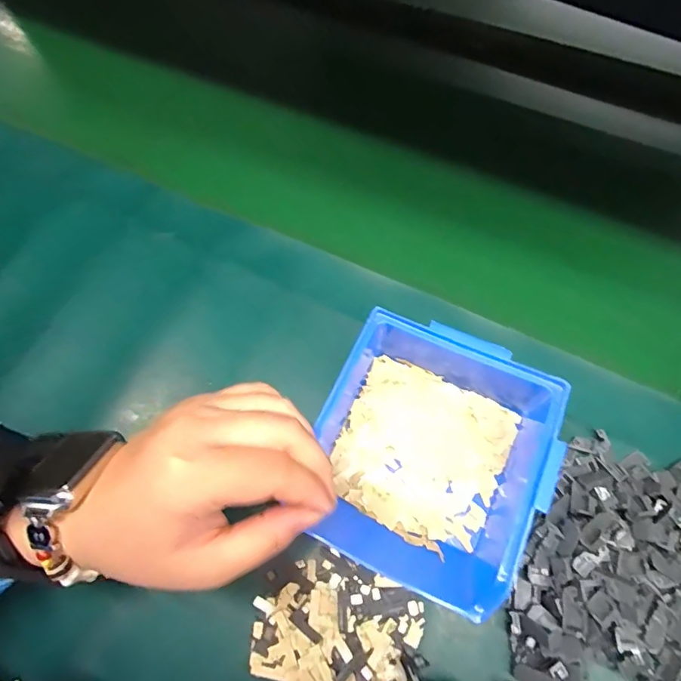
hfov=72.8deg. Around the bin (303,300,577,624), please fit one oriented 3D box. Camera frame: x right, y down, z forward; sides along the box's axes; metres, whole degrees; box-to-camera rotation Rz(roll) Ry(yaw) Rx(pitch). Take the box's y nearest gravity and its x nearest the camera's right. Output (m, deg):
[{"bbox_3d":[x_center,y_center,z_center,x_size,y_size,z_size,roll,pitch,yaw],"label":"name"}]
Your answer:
[{"bbox_3d":[0.052,0.064,0.277,0.123,0.065,0.137,22,68,12],"label":"bin"}]

